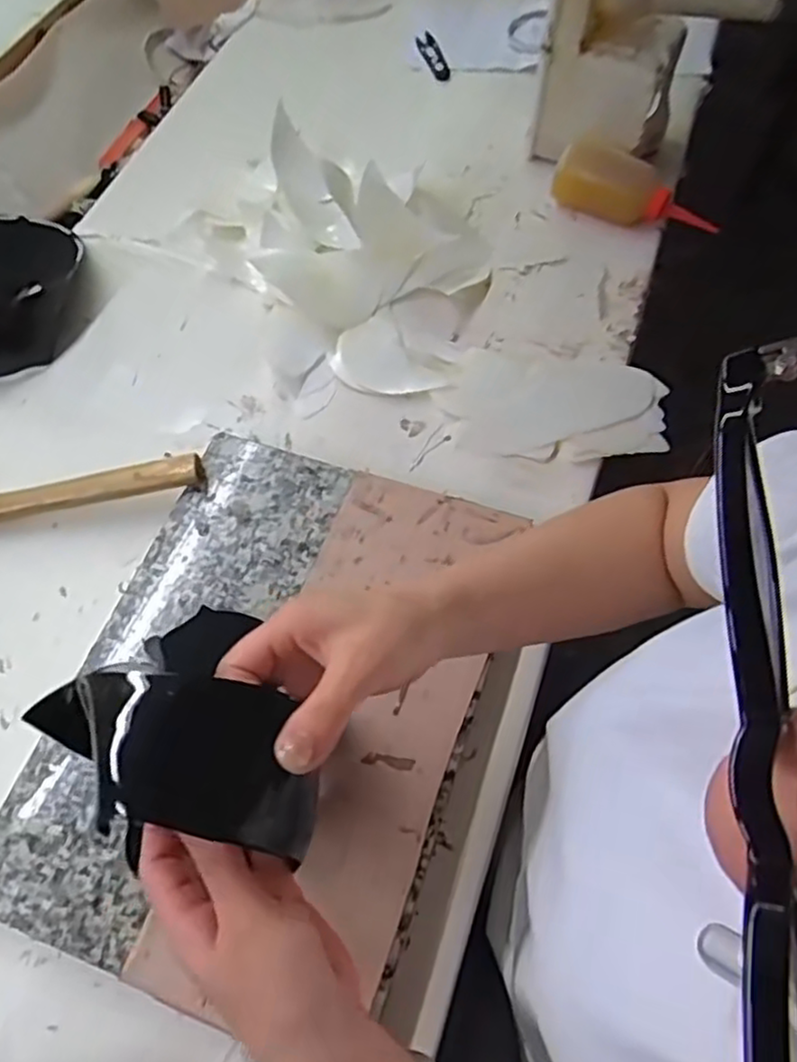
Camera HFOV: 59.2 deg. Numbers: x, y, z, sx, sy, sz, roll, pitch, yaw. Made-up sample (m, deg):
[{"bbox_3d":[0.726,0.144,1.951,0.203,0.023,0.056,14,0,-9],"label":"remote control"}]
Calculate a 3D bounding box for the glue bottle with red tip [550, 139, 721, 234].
[{"bbox_3d":[0.246,-0.352,0.721,0.171,0.057,0.046,20,65,14],"label":"glue bottle with red tip"}]

